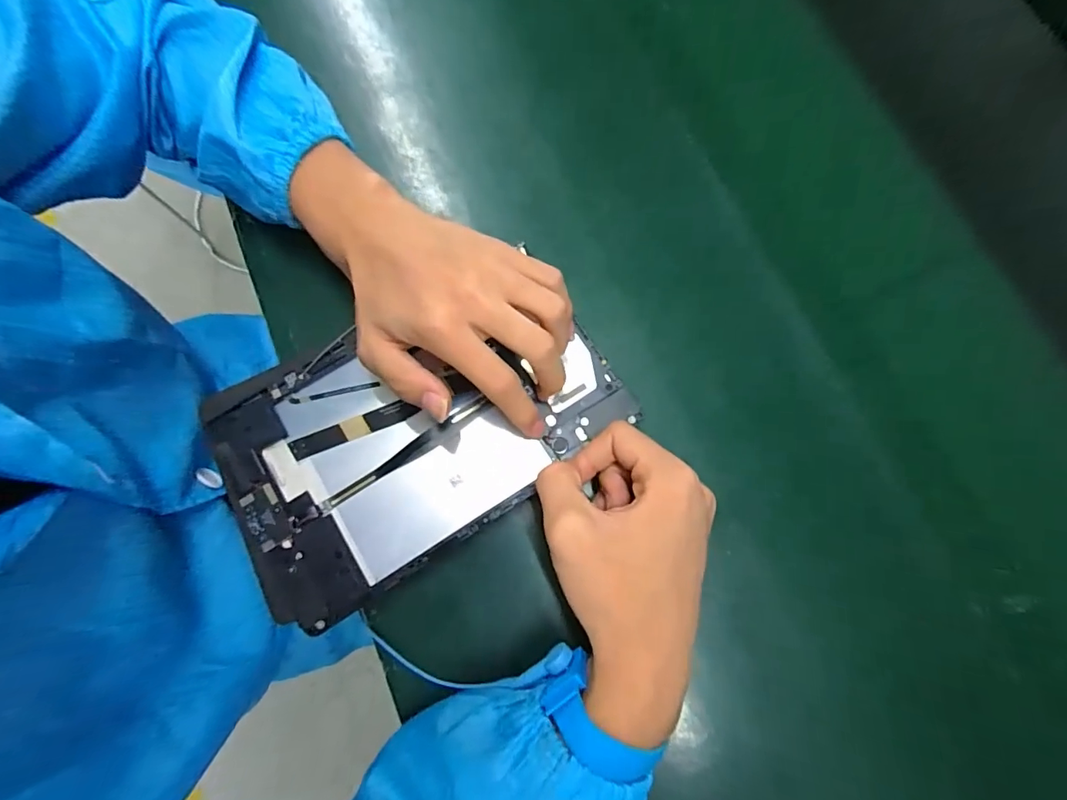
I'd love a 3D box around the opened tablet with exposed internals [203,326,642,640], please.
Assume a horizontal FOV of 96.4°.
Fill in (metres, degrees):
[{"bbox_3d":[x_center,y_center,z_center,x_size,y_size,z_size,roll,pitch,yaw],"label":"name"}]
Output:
[{"bbox_3d":[-0.070,0.018,0.307,0.247,0.015,0.154,-27,78,-6],"label":"opened tablet with exposed internals"}]

